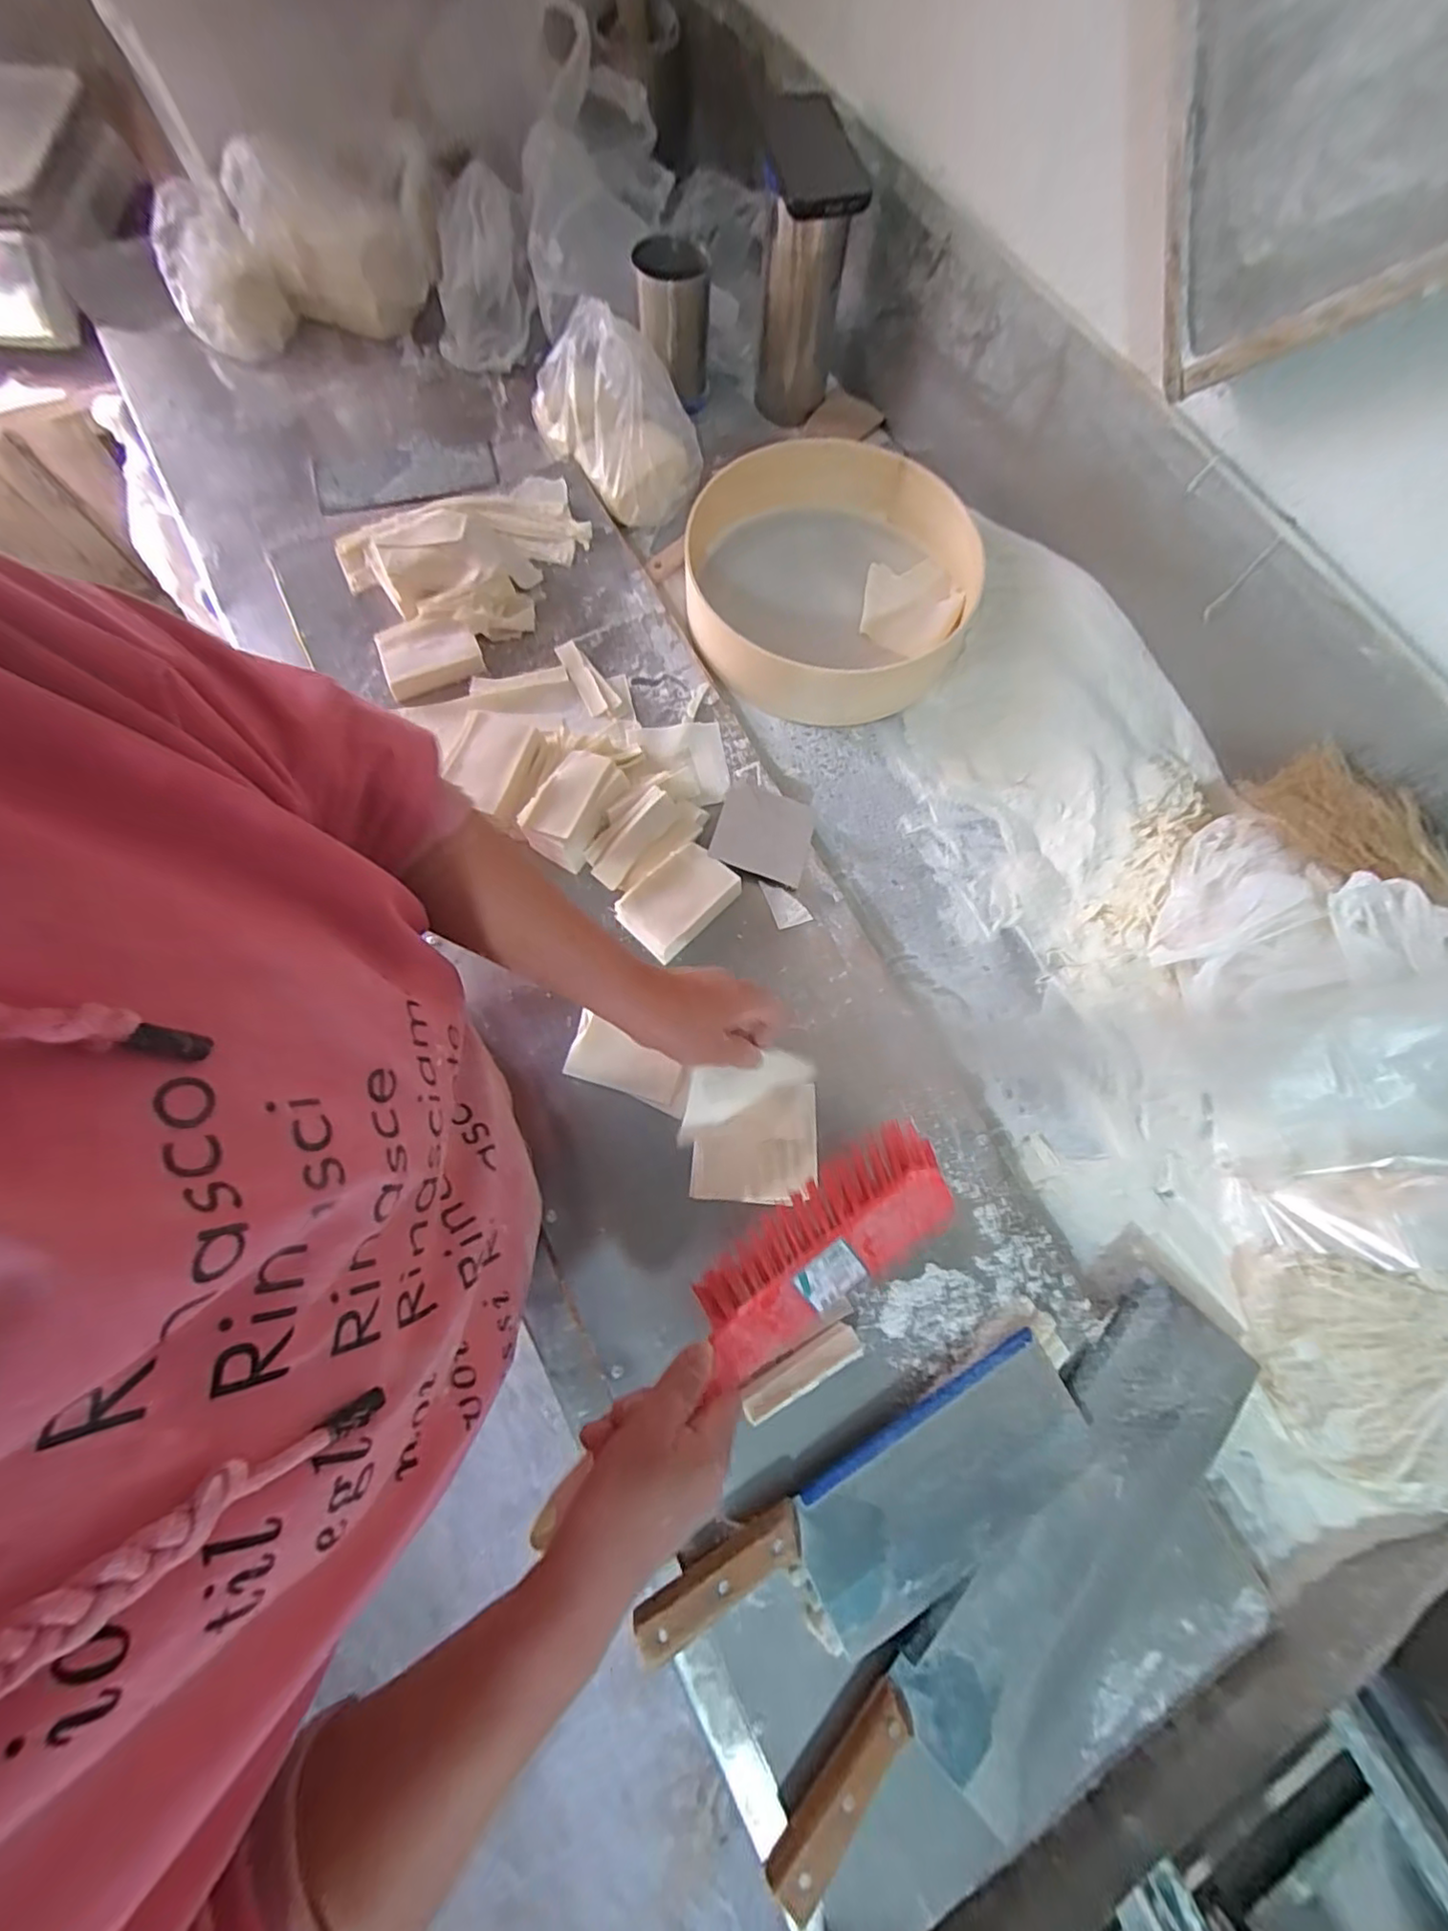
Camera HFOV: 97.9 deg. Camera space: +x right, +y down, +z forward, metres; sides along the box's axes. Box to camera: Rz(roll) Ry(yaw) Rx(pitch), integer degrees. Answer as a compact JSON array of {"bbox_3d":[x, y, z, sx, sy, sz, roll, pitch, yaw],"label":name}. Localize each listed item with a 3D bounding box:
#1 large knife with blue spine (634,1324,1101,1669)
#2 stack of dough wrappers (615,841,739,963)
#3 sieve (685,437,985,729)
[{"bbox_3d":[0.110,0.387,0.431,0.320,0.034,0.103,-28,77,-9],"label":"large knife with blue spine"},{"bbox_3d":[-0.039,-0.057,0.545,0.099,0.018,0.065,-44,80,-13],"label":"stack of dough wrappers"},{"bbox_3d":[0.118,-0.395,0.654,0.298,0.086,0.298,1,74,-2],"label":"sieve"}]

